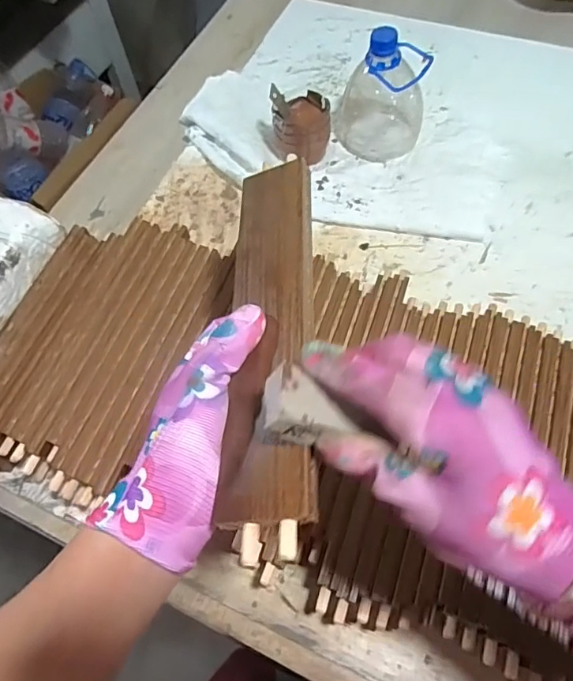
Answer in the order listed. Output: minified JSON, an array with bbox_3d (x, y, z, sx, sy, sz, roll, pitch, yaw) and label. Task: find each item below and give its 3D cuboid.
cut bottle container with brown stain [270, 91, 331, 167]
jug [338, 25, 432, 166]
[{"bbox_3d":[0.018,-0.255,0.623,0.070,0.063,0.077,-4,63,2],"label":"cut bottle container with brown stain"},{"bbox_3d":[0.113,-0.289,0.596,0.099,0.127,0.084,9,64,8],"label":"jug"}]

